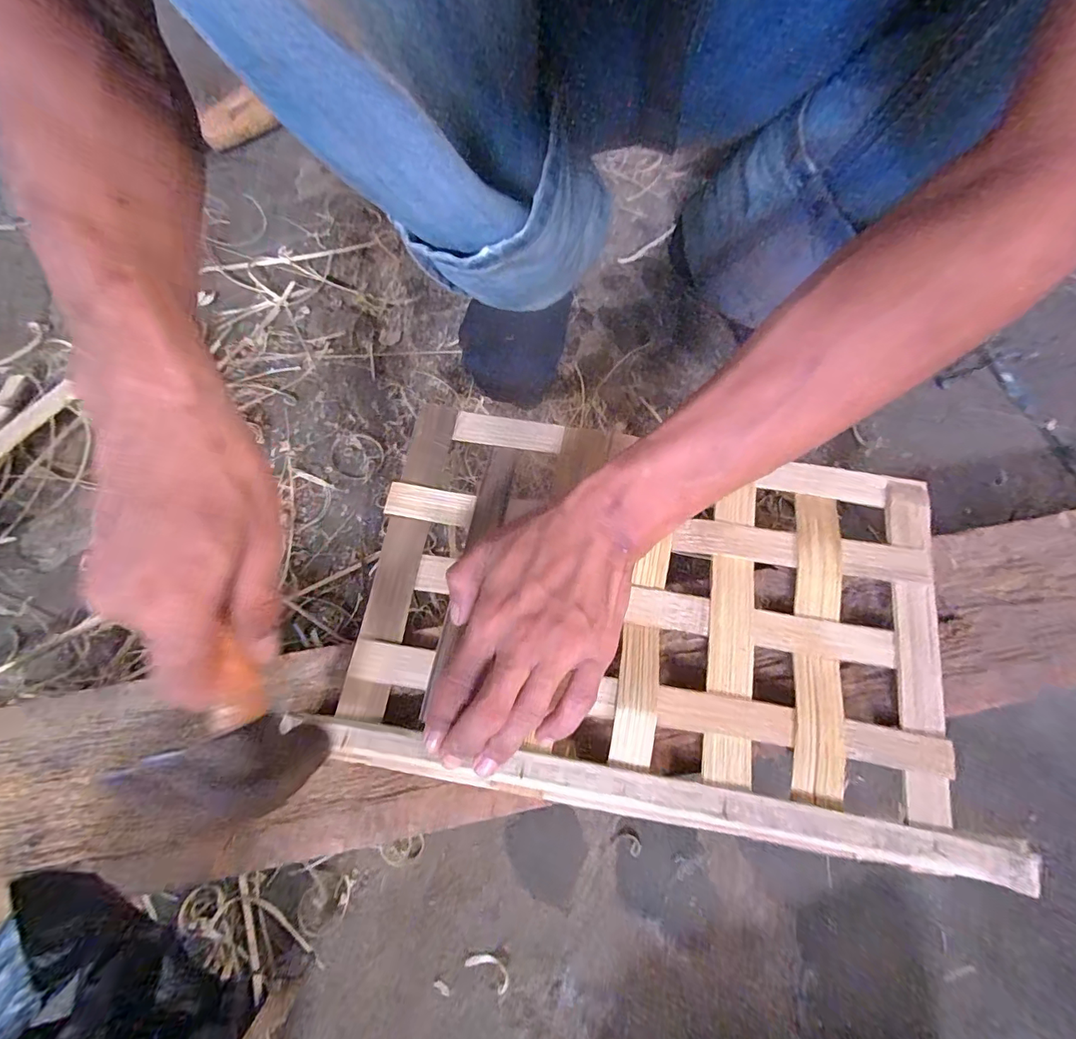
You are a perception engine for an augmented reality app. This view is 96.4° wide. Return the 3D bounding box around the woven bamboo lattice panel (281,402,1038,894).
[{"bbox_3d":[0.073,0.055,0.302,0.358,0.014,0.232,9,69,2],"label":"woven bamboo lattice panel"}]

